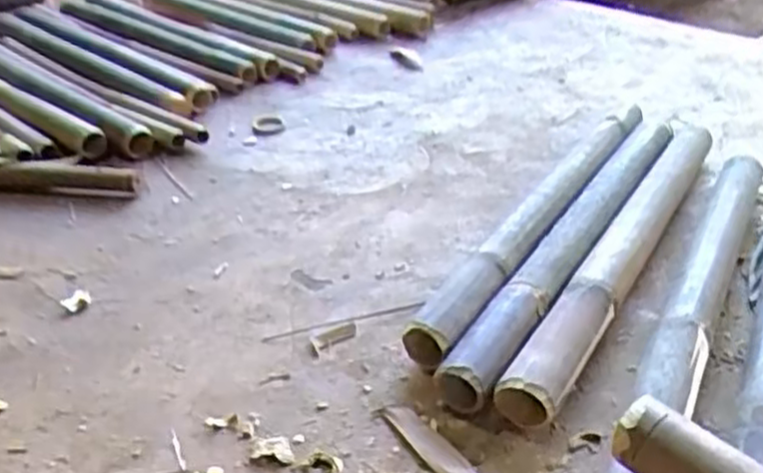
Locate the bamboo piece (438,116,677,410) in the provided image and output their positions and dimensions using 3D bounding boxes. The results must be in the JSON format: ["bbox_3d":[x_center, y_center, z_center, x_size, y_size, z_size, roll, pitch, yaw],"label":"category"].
[{"bbox_3d":[0.240,0.002,0.916,0.061,0.049,0.609,18,39,30],"label":"bamboo piece"}]

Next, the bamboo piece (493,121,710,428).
[{"bbox_3d":[0.293,0.007,0.899,0.063,0.053,0.627,17,38,28],"label":"bamboo piece"}]

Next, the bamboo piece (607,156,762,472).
[{"bbox_3d":[0.335,0.072,0.799,0.049,0.056,0.614,15,38,26],"label":"bamboo piece"}]

